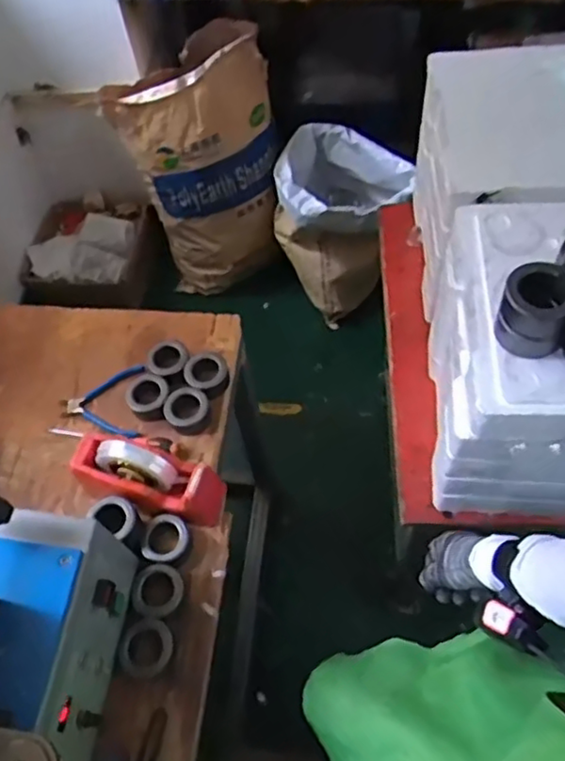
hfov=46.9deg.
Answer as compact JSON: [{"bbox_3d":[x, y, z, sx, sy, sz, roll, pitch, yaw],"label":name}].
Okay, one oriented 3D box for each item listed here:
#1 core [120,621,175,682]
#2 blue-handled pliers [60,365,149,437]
[{"bbox_3d":[-0.169,0.333,0.811,0.064,0.025,0.065,-2,58,4],"label":"core"},{"bbox_3d":[-0.291,0.039,1.045,0.138,0.024,0.129,-2,58,4],"label":"blue-handled pliers"}]

